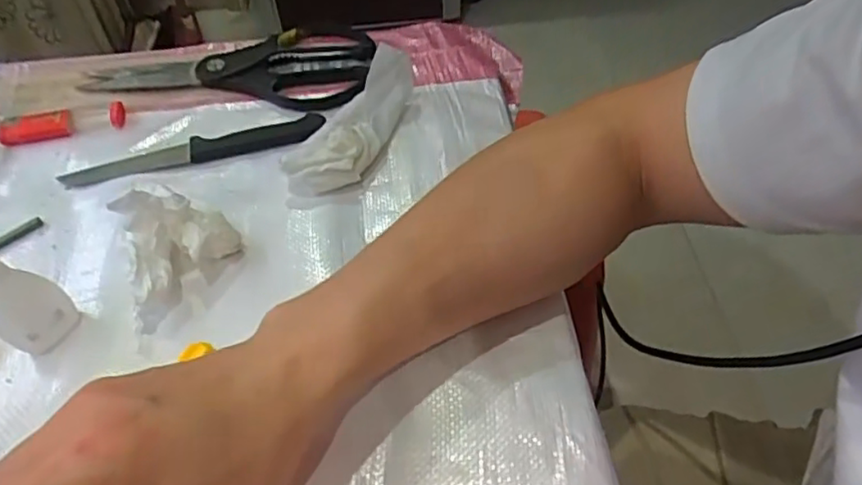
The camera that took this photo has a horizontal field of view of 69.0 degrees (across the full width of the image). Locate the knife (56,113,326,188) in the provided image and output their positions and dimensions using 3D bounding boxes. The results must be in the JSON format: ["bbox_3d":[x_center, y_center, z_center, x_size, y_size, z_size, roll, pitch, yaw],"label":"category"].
[{"bbox_3d":[-0.159,-0.062,0.423,0.172,0.012,0.033,-11,52,-7],"label":"knife"}]

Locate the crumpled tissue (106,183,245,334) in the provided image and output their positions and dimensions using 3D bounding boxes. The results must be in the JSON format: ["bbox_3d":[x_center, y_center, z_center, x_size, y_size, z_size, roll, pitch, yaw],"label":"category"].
[{"bbox_3d":[-0.150,0.000,0.352,0.049,0.058,0.073,33,59,25],"label":"crumpled tissue"}]

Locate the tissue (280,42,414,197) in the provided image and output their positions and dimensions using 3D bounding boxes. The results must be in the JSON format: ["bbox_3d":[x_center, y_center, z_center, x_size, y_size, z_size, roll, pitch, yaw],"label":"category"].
[{"bbox_3d":[-0.052,-0.082,0.420,0.041,0.038,0.126,17,54,14],"label":"tissue"}]

